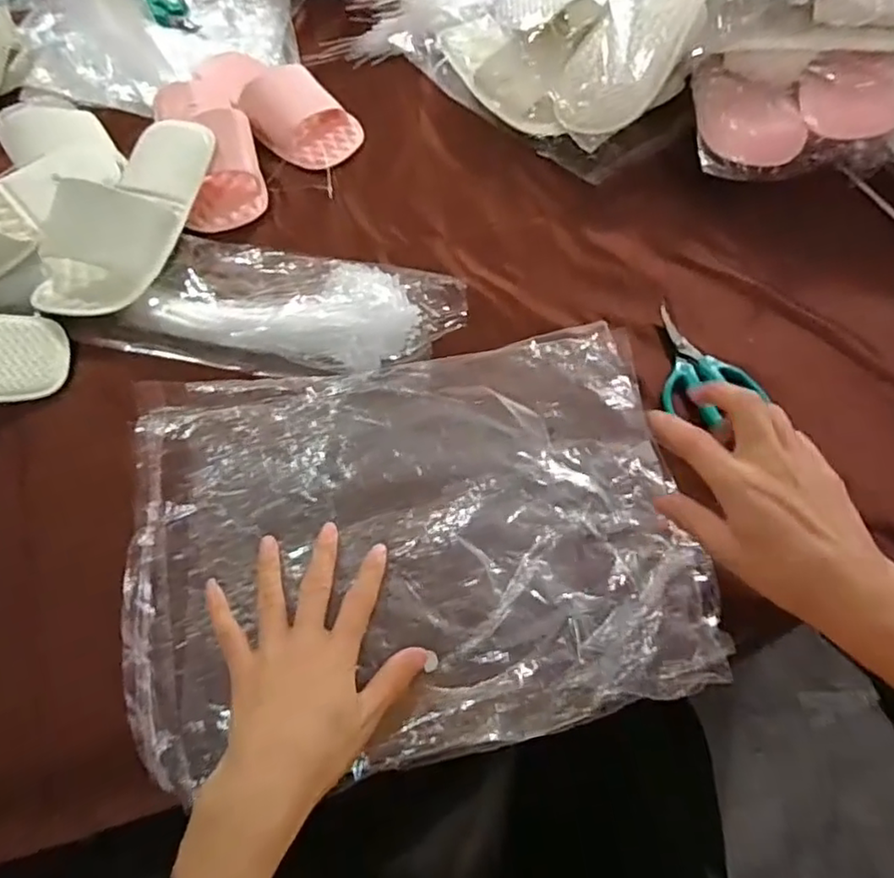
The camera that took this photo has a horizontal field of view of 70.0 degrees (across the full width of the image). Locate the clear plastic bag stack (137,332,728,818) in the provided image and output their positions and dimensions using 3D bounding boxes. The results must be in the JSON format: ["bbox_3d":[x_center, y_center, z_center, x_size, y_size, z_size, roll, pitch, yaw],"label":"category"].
[{"bbox_3d":[-0.020,0.064,0.441,0.375,0.043,0.273,-10,58,-8],"label":"clear plastic bag stack"}]

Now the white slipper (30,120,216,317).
[{"bbox_3d":[-0.287,-0.209,0.576,0.093,0.064,0.229,14,58,7],"label":"white slipper"}]

